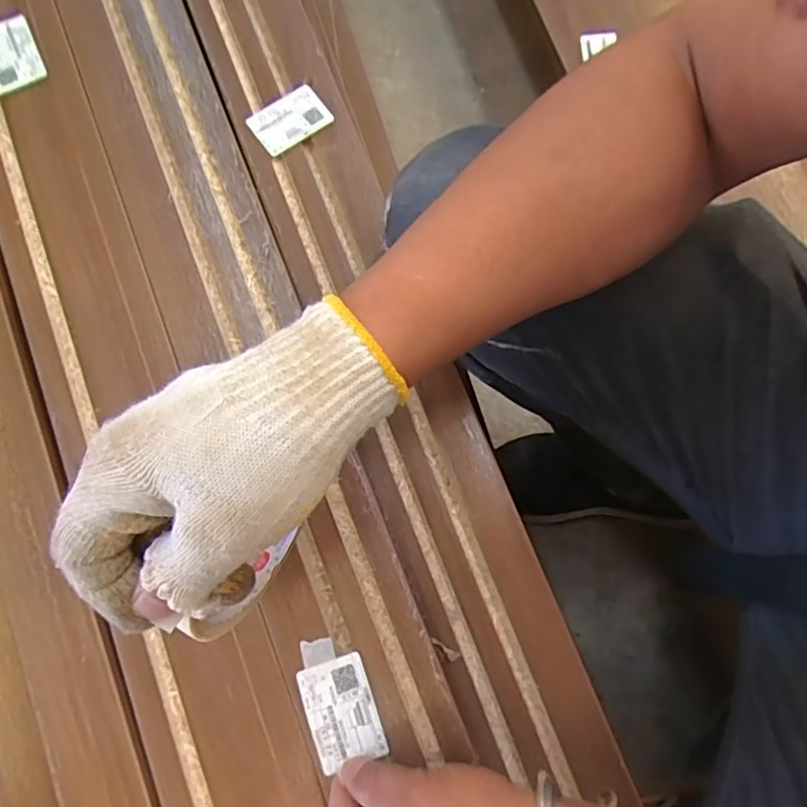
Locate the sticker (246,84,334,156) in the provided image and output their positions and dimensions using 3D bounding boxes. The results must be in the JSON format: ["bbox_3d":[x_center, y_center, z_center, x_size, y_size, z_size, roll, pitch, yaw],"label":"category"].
[{"bbox_3d":[-0.091,-0.227,0.462,0.059,0.007,0.039,-32,78,-5],"label":"sticker"}]

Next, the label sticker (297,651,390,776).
[{"bbox_3d":[-0.037,0.184,0.347,0.040,0.004,0.059,-19,79,-5],"label":"label sticker"}]

